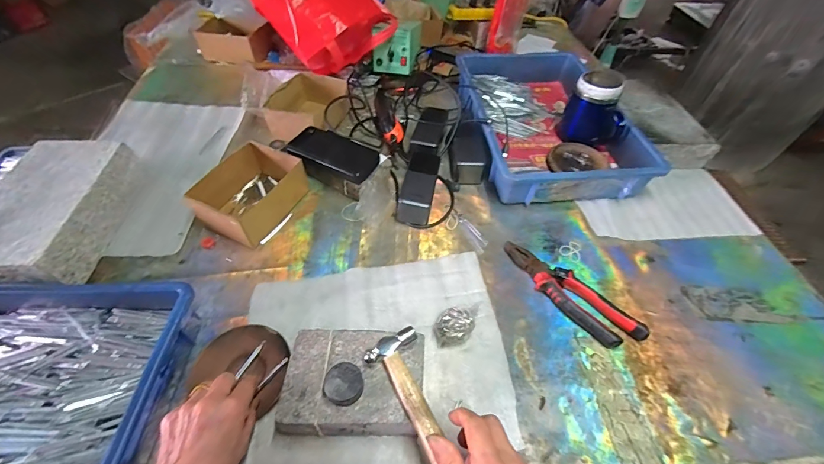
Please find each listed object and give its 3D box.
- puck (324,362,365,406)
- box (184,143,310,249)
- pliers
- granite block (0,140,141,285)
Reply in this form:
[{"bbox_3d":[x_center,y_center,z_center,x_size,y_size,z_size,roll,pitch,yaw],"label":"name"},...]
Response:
[{"bbox_3d":[-0.070,0.157,0.366,0.037,0.020,0.040,1,52,-1],"label":"puck"},{"bbox_3d":[-0.262,-0.065,0.587,0.119,0.066,0.161,21,53,13],"label":"box"},{"bbox_3d":[0.221,0.086,0.512,0.054,0.024,0.211,-37,62,-27],"label":"pliers"},{"bbox_3d":[-0.539,-0.031,0.539,0.144,0.079,0.254,0,51,-3],"label":"granite block"}]

